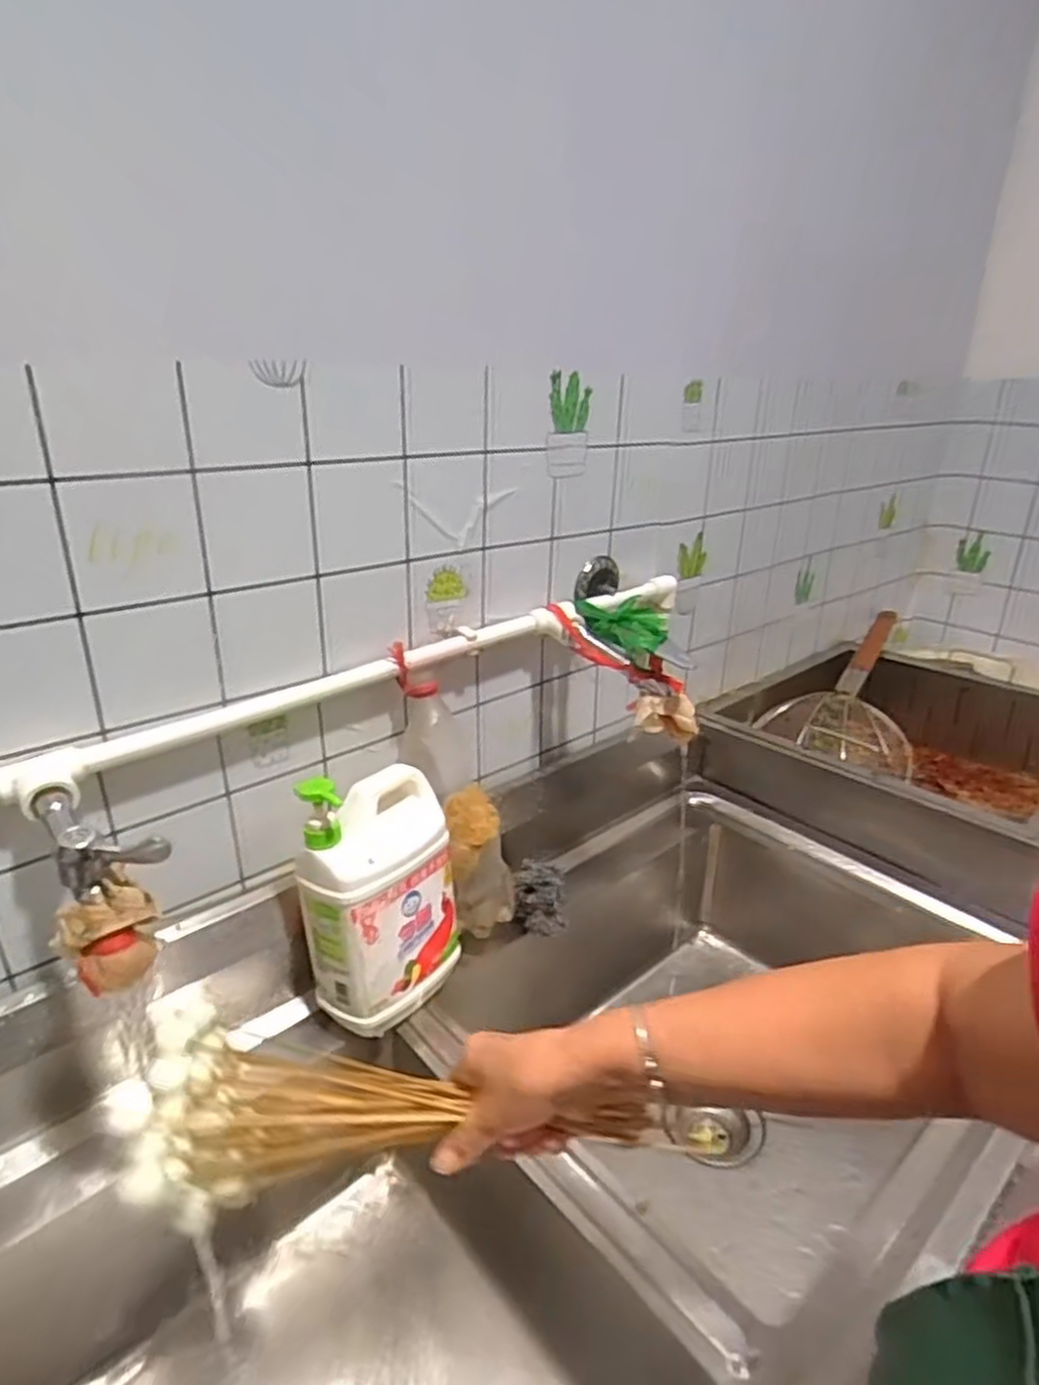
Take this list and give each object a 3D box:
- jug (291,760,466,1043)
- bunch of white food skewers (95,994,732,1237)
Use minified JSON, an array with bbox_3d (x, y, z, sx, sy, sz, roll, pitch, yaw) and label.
[{"bbox_3d":[-0.124,0.188,0.735,0.077,0.238,0.147,22,33,39],"label":"jug"},{"bbox_3d":[-0.071,0.301,0.519,0.374,0.117,0.106,0,25,7],"label":"bunch of white food skewers"}]

